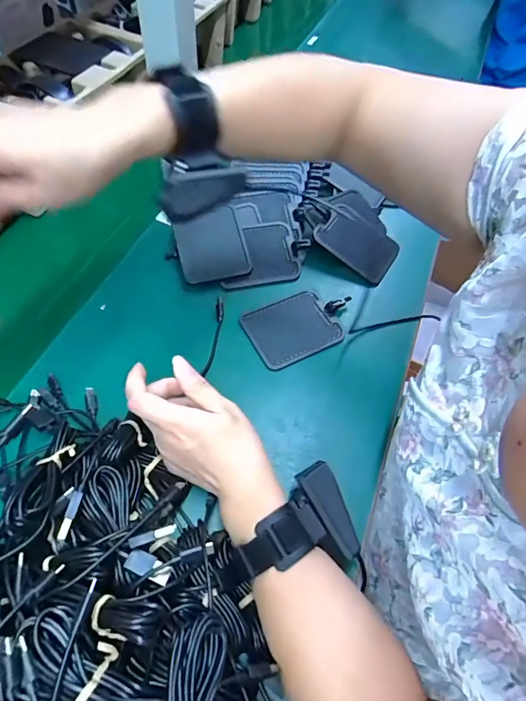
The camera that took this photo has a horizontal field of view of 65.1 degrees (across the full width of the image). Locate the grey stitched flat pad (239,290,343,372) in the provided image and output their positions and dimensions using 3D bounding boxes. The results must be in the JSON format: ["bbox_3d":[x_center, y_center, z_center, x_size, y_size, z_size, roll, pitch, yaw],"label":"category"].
[{"bbox_3d":[0.031,-0.024,0.451,0.094,0.007,0.076,-26,65,-15],"label":"grey stitched flat pad"}]

